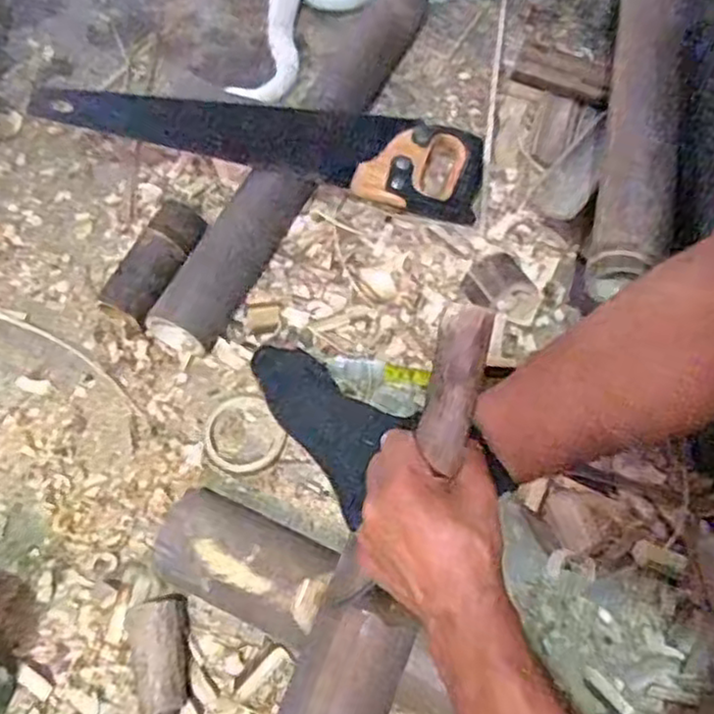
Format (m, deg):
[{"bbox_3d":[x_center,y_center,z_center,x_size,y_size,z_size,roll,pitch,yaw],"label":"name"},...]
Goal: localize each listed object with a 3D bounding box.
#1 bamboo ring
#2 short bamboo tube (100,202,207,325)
[{"bbox_3d":[-0.108,0.073,0.688,0.072,0.011,0.076,1,64,-3],"label":"bamboo ring"},{"bbox_3d":[-0.201,-0.098,0.740,0.054,0.050,0.146,25,65,9],"label":"short bamboo tube"}]

